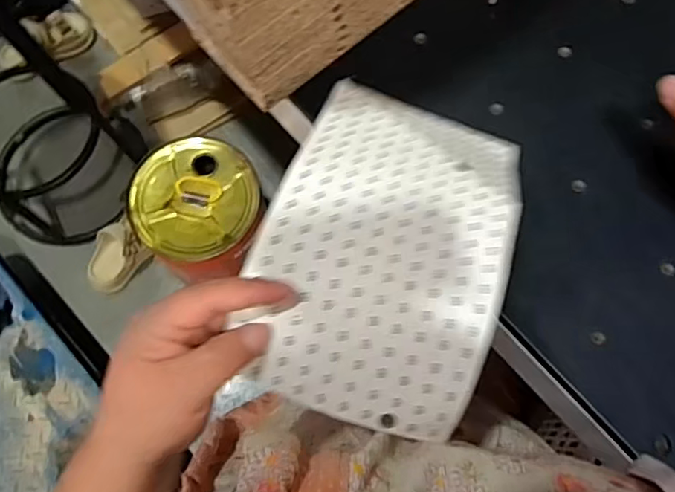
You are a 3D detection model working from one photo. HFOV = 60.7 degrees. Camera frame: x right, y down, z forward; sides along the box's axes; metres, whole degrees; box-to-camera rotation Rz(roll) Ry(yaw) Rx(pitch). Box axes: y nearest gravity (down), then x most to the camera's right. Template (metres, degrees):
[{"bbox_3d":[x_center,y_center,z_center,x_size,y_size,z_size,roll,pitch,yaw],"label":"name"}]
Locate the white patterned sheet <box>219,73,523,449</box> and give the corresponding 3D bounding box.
[{"bbox_3d":[0.033,-0.006,0.353,0.136,0.067,0.217,18,74,5],"label":"white patterned sheet"}]

